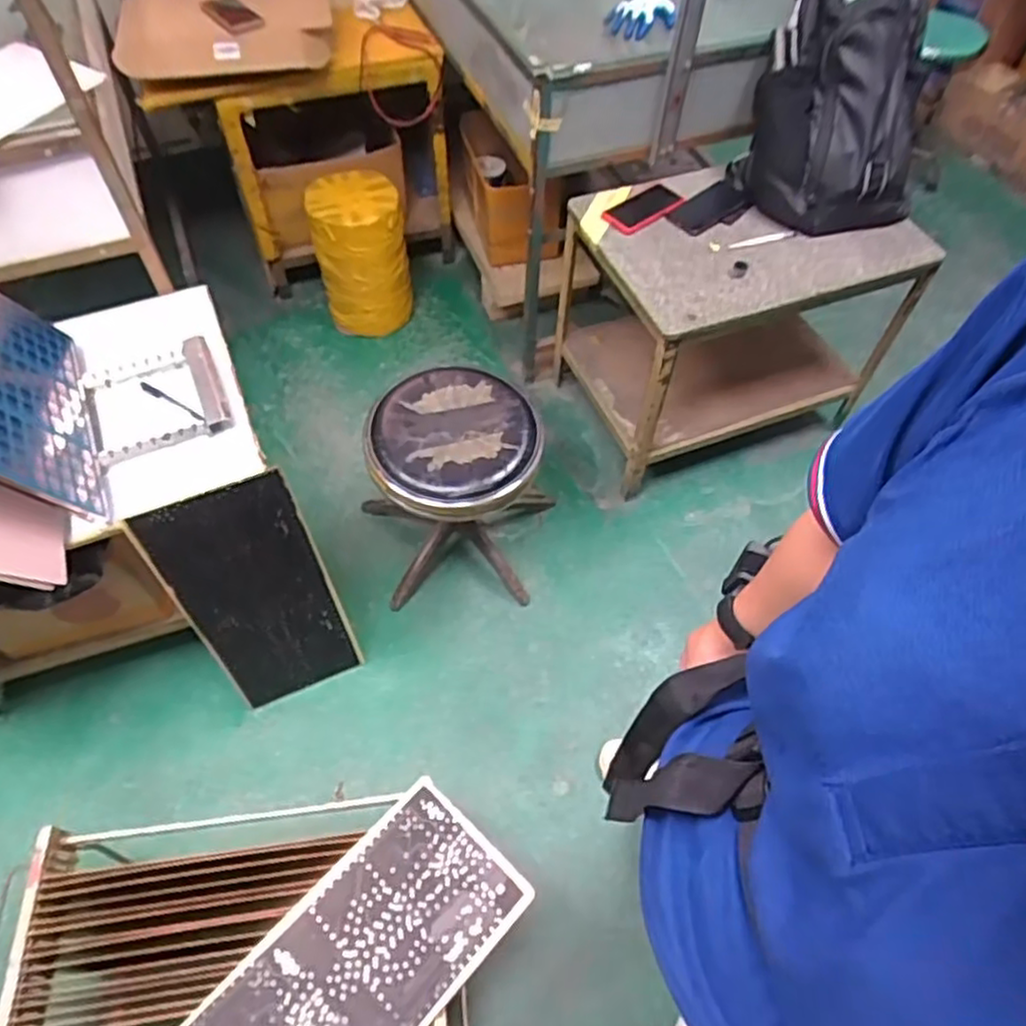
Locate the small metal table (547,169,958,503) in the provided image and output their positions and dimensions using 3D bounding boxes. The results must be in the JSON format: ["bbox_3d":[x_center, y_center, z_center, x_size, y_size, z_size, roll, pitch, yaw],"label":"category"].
[{"bbox_3d":[0.465,-0.439,1.550,0.625,0.461,0.427,-18,60,-12],"label":"small metal table"}]

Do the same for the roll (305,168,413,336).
[{"bbox_3d":[-0.384,-0.648,1.808,0.224,0.360,0.199,-10,59,-8],"label":"roll"}]

